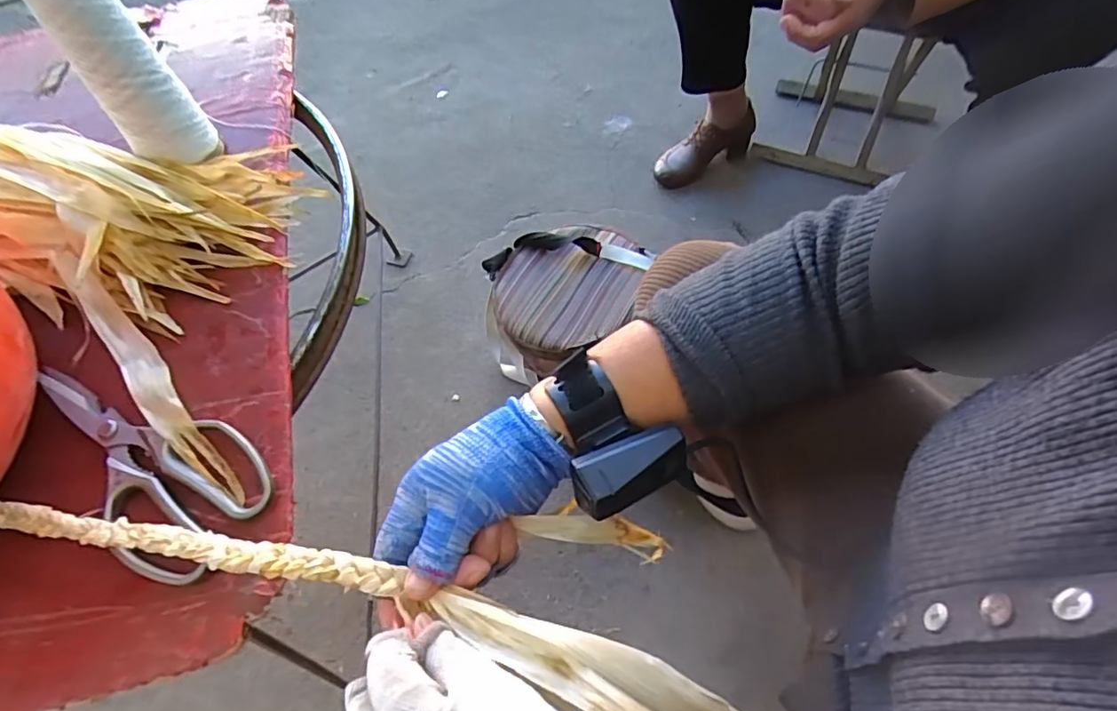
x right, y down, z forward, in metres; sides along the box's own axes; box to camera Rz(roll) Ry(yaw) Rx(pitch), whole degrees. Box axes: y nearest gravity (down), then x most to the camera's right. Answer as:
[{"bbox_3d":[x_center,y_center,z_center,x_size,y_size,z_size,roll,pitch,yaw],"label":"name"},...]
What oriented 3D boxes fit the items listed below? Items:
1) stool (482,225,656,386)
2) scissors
[{"bbox_3d":[0.022,-0.071,0.918,0.264,0.174,0.228,-25,61,-10],"label":"stool"},{"bbox_3d":[-0.295,0.068,0.394,0.205,0.020,0.097,27,65,18],"label":"scissors"}]

